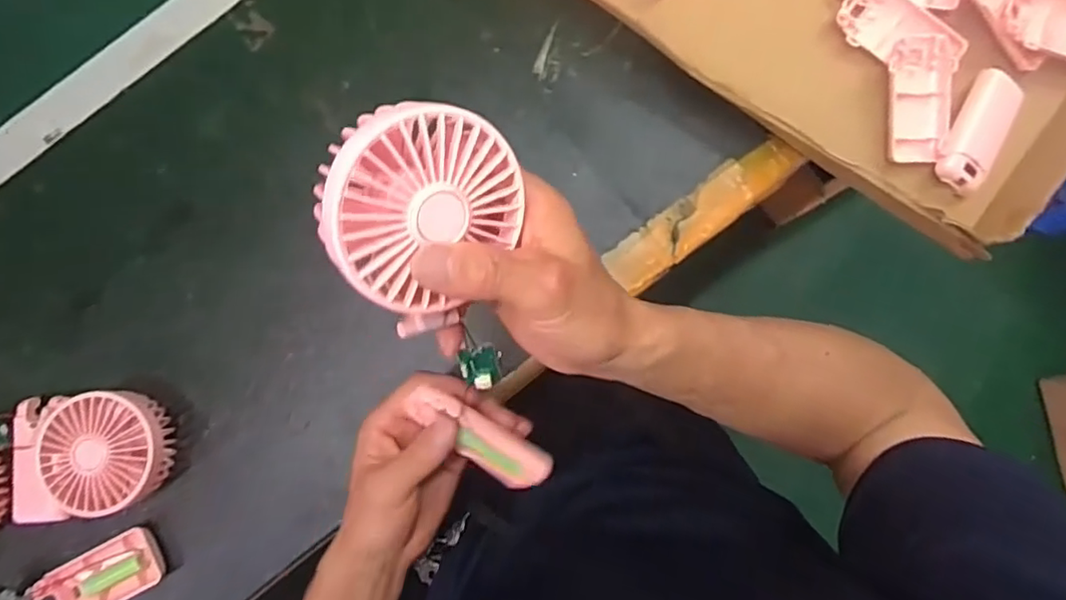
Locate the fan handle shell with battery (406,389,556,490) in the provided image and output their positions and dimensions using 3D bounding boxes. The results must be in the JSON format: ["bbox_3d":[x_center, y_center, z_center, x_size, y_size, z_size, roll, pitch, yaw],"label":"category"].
[{"bbox_3d":[-0.032,0.086,0.381,0.087,0.033,0.034,37,87,-9],"label":"fan handle shell with battery"}]

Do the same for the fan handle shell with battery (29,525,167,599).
[{"bbox_3d":[-0.330,0.212,0.472,0.092,0.016,0.047,-27,85,-1],"label":"fan handle shell with battery"}]

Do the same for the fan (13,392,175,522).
[{"bbox_3d":[-0.343,0.119,0.464,0.135,0.044,0.094,-7,85,1],"label":"fan"}]

